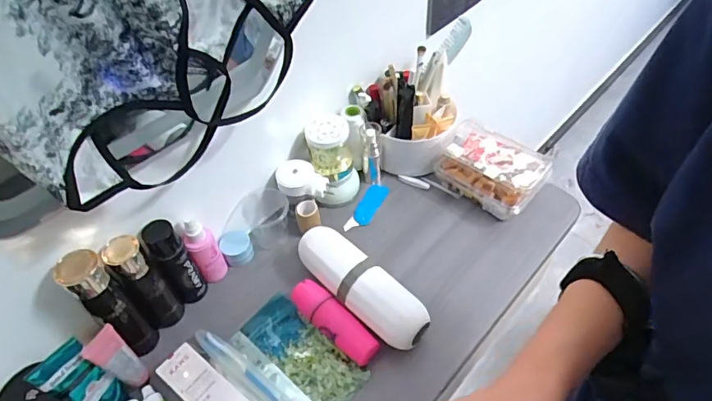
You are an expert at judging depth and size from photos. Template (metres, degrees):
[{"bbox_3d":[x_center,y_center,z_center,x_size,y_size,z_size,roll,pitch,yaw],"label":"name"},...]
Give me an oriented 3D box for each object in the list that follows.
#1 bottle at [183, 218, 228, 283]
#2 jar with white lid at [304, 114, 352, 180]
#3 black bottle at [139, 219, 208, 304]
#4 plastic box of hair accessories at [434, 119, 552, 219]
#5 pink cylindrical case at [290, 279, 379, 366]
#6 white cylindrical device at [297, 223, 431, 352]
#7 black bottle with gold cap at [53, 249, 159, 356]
[{"bbox_3d":[-0.202,0.065,0.639,0.035,0.111,0.031,-27,53,-18],"label":"bottle"},{"bbox_3d":[-0.039,-0.078,0.703,0.061,0.074,0.067,-2,49,2],"label":"jar with white lid"},{"bbox_3d":[-0.229,0.079,0.609,0.040,0.128,0.042,-2,49,2],"label":"black bottle"},{"bbox_3d":[0.202,-0.043,0.726,0.152,0.070,0.094,34,59,28],"label":"plastic box of hair accessories"},{"bbox_3d":[-0.027,0.152,0.598,0.127,0.039,0.037,35,60,29],"label":"pink cylindrical case"},{"bbox_3d":[0.004,0.111,0.614,0.062,0.066,0.198,-35,56,-24],"label":"white cylindrical device"},{"bbox_3d":[-0.280,0.123,0.551,0.034,0.181,0.041,26,56,23],"label":"black bottle with gold cap"}]

